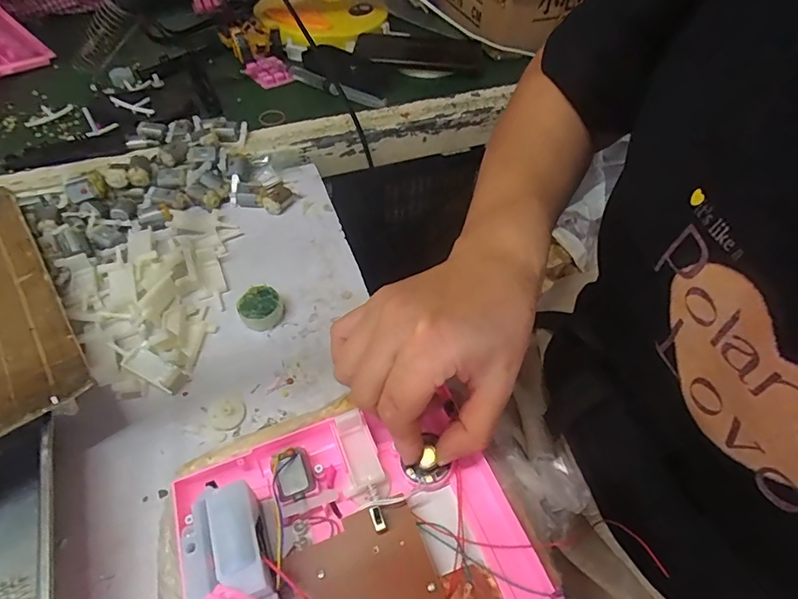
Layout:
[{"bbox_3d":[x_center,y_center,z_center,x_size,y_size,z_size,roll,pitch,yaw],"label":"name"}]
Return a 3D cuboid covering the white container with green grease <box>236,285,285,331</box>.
[{"bbox_3d":[-0.107,0.007,0.373,0.032,0.015,0.031,1,51,-2],"label":"white container with green grease"}]

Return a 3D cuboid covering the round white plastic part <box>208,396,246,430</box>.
[{"bbox_3d":[-0.116,0.075,0.324,0.023,0.010,0.024,1,51,-2],"label":"round white plastic part"}]

